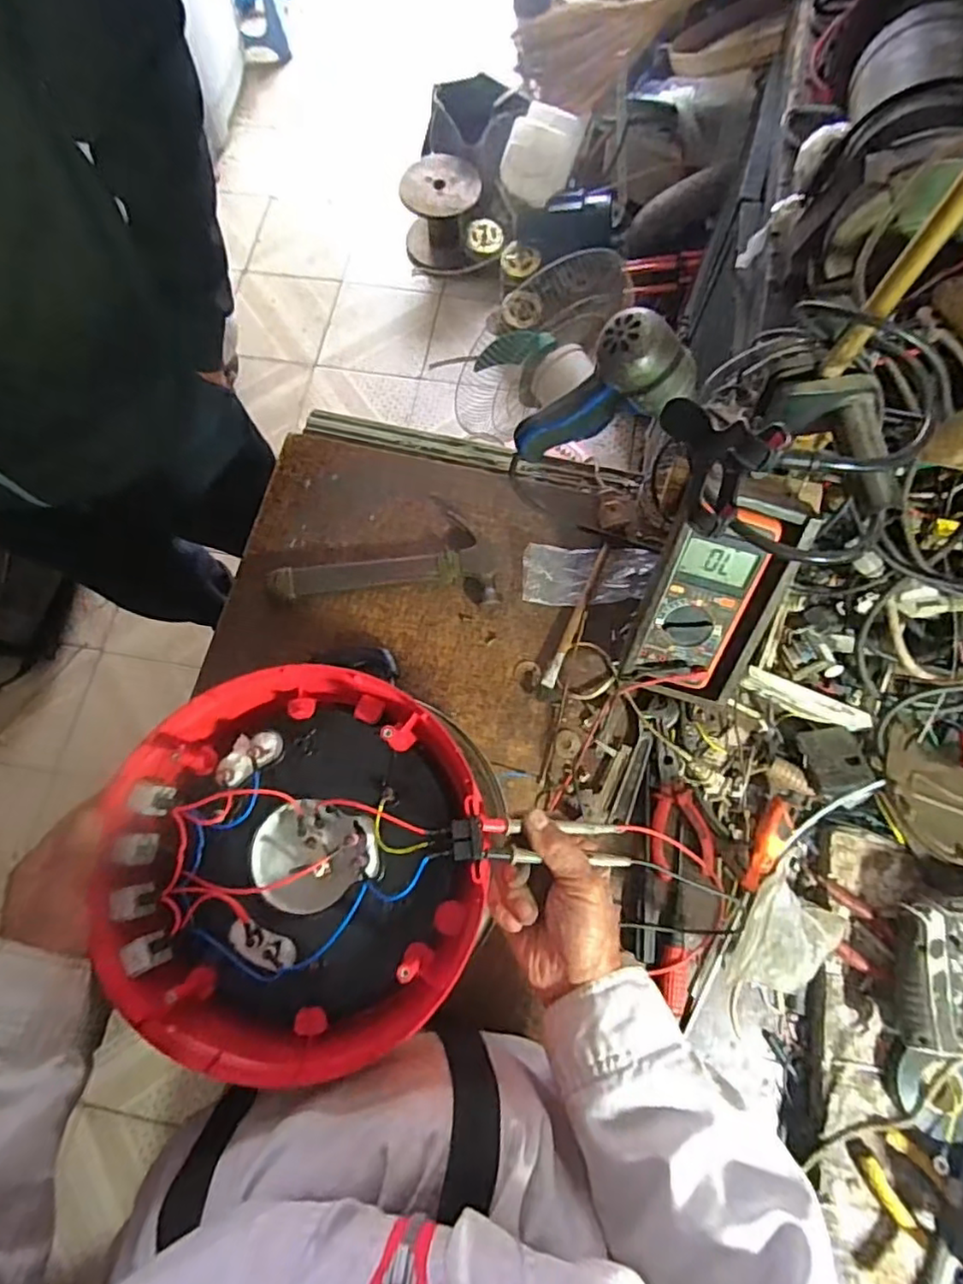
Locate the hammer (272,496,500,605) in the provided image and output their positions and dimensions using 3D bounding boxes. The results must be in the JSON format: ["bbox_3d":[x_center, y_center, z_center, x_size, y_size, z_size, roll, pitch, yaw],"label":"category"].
[{"bbox_3d":[-0.098,-0.100,0.667,0.229,0.035,0.120,0,73,2],"label":"hammer"}]

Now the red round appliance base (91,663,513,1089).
[{"bbox_3d":[-0.120,0.155,0.445,0.243,0.074,0.255,0,73,2],"label":"red round appliance base"}]

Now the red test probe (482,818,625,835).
[{"bbox_3d":[0.054,0.133,0.447,0.118,0.009,0.010,9,72,-23],"label":"red test probe"}]

